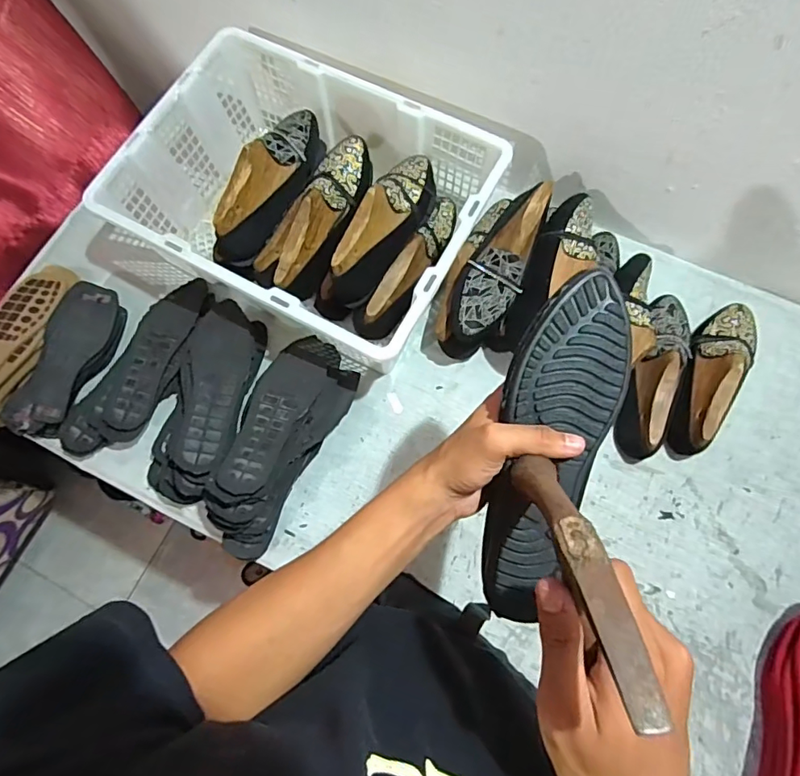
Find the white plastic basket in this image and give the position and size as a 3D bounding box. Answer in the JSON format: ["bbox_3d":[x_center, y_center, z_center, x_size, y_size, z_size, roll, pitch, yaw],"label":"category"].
[{"bbox_3d":[-0.130,-0.256,0.735,0.461,0.173,0.341,27,76,10],"label":"white plastic basket"}]

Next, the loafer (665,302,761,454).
[{"bbox_3d":[0.436,-0.024,0.693,0.081,0.075,0.236,30,76,11],"label":"loafer"}]

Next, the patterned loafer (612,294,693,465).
[{"bbox_3d":[0.356,-0.024,0.699,0.077,0.084,0.247,17,74,7],"label":"patterned loafer"}]

